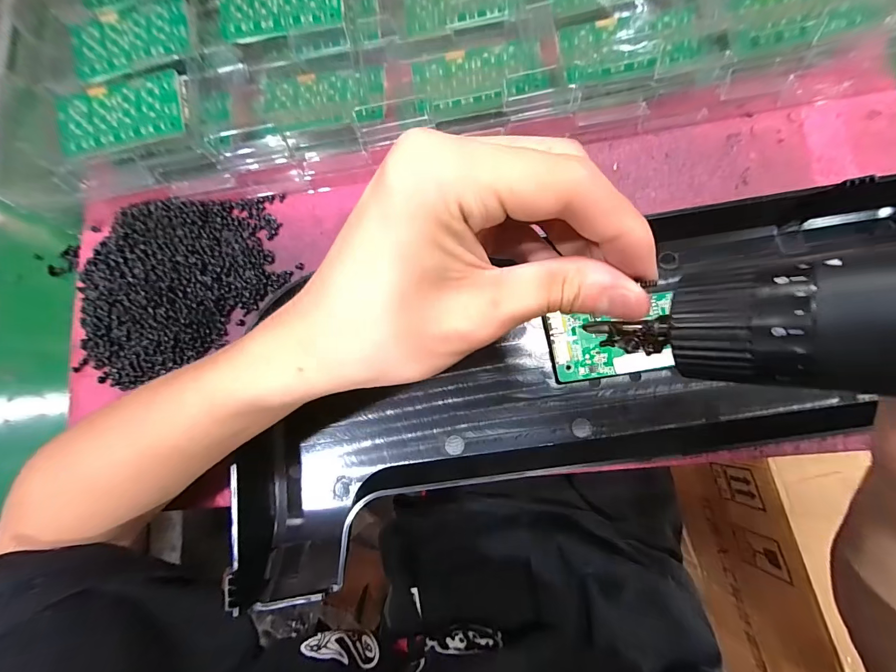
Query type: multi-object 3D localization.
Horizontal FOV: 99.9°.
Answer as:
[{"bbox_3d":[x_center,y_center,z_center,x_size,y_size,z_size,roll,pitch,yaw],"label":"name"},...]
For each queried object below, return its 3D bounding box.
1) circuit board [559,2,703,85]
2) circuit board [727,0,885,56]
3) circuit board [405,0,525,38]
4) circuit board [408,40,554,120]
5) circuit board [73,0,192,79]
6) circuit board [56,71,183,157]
[{"bbox_3d":[0.129,-0.211,0.269,0.092,0.011,0.047,-9,79,1],"label":"circuit board"},{"bbox_3d":[0.247,-0.231,0.265,0.095,0.011,0.048,-8,79,1],"label":"circuit board"},{"bbox_3d":[0.012,-0.258,0.289,0.089,0.012,0.050,-4,79,2],"label":"circuit board"},{"bbox_3d":[0.023,-0.186,0.274,0.094,0.009,0.048,-10,79,1],"label":"circuit board"},{"bbox_3d":[-0.240,-0.227,0.285,0.088,0.004,0.050,-10,79,1],"label":"circuit board"},{"bbox_3d":[-0.233,-0.160,0.269,0.089,0.011,0.045,-12,79,1],"label":"circuit board"}]

